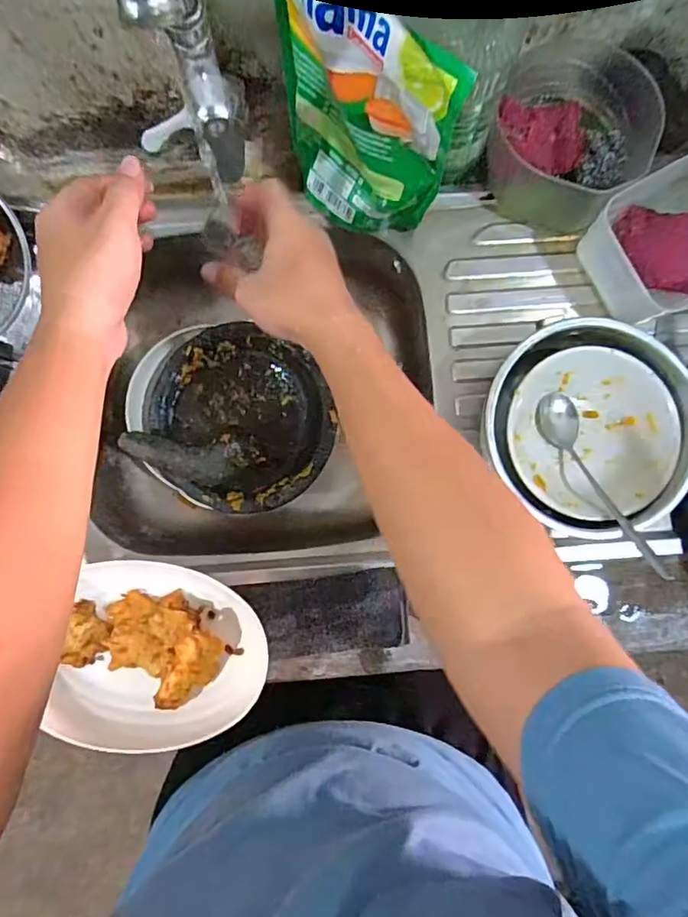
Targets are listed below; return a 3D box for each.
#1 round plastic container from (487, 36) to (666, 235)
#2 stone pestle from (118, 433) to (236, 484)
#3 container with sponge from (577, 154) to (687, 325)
[{"bbox_3d":[0.217,-0.311,0.551,0.139,0.089,0.148,0,85,-2],"label":"round plastic container"},{"bbox_3d":[-0.168,0.001,0.571,0.120,0.036,0.041,10,84,-1],"label":"stone pestle"},{"bbox_3d":[0.324,-0.215,0.546,0.170,0.080,0.128,-27,86,-4],"label":"container with sponge"}]

